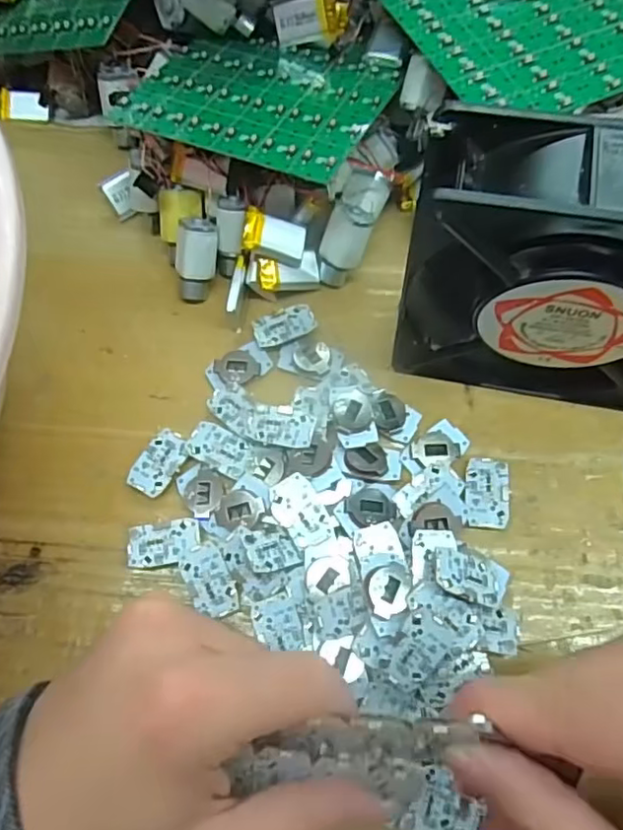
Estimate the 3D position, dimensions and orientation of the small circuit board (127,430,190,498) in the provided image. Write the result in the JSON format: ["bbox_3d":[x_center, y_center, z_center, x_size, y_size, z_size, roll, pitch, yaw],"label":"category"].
[{"bbox_3d":[-0.067,0.021,0.270,0.017,0.004,0.029,27,72,11],"label":"small circuit board"}]

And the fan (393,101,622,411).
[{"bbox_3d":[0.096,-0.048,0.230,0.124,0.116,0.045,10,69,6],"label":"fan"}]

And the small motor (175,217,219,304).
[{"bbox_3d":[-0.056,-0.073,0.296,0.020,0.013,0.039,10,113,5],"label":"small motor"}]

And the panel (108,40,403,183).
[{"bbox_3d":[-0.023,-0.147,0.283,0.107,0.004,0.093,20,57,12],"label":"panel"}]

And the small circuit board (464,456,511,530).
[{"bbox_3d":[0.074,0.033,0.262,0.018,0.004,0.029,5,69,4],"label":"small circuit board"}]

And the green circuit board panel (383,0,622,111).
[{"bbox_3d":[0.109,-0.182,0.283,0.124,0.004,0.103,-24,69,-11],"label":"green circuit board panel"}]

